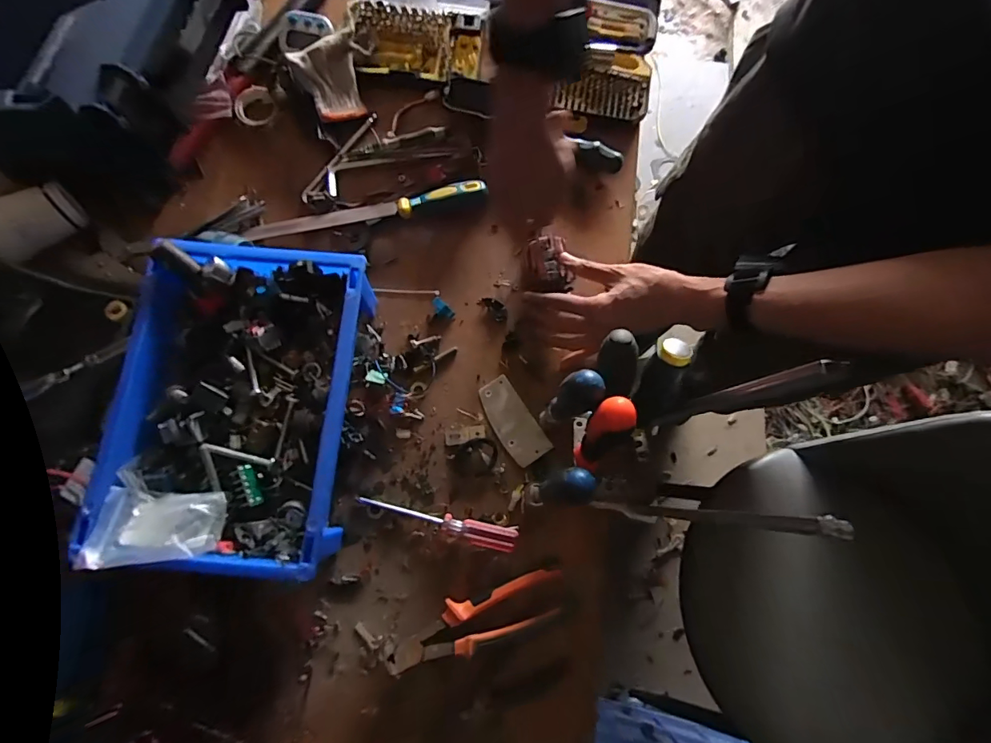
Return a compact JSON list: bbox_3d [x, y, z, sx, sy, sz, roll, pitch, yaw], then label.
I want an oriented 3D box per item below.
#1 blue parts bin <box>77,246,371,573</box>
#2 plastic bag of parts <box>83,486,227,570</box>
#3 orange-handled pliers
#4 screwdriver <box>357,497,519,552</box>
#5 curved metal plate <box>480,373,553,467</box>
[{"bbox_3d":[-0.243,0.032,0.471,0.232,0.095,0.306,3,76,0],"label":"blue parts bin"},{"bbox_3d":[-0.298,0.138,0.408,0.097,0.012,0.065,5,53,-13],"label":"plastic bag of parts"},{"bbox_3d":[-0.018,0.243,0.453,0.174,0.020,0.049,-15,76,-4],"label":"orange-handled pliers"},{"bbox_3d":[-0.062,0.158,0.480,0.167,0.020,0.024,12,76,3],"label":"screwdriver"},{"bbox_3d":[0.019,0.055,0.517,0.045,0.006,0.099,-33,78,-8],"label":"curved metal plate"}]

